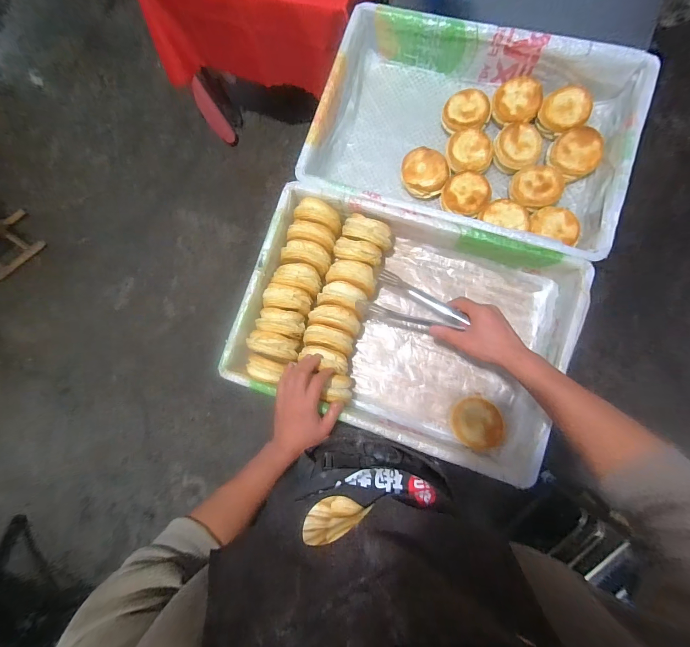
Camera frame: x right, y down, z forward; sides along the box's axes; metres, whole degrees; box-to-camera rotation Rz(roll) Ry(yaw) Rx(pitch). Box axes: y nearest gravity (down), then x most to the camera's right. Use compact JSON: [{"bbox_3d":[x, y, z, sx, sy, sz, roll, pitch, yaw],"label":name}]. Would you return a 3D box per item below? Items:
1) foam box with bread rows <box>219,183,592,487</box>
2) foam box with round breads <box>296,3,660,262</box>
[{"bbox_3d":[0.107,-0.004,0.675,0.578,0.131,0.405,19,85,7],"label":"foam box with bread rows"},{"bbox_3d":[0.248,-0.383,0.723,0.594,0.149,0.426,19,85,7],"label":"foam box with round breads"}]

